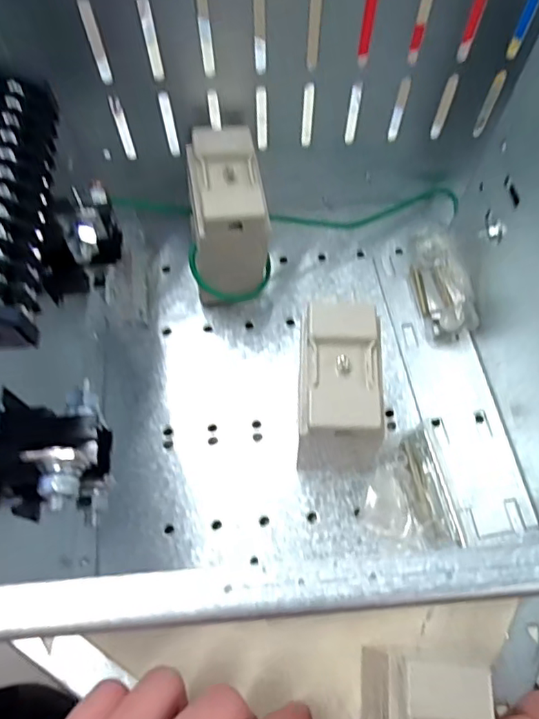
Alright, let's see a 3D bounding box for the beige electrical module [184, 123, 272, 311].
[{"bbox_3d":[-0.024,-0.074,0.309,0.041,0.079,0.069,-8,66,-3],"label":"beige electrical module"}]

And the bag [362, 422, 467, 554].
[{"bbox_3d":[0.072,0.070,0.288,0.046,0.010,0.061,-12,66,-5],"label":"bag"}]

